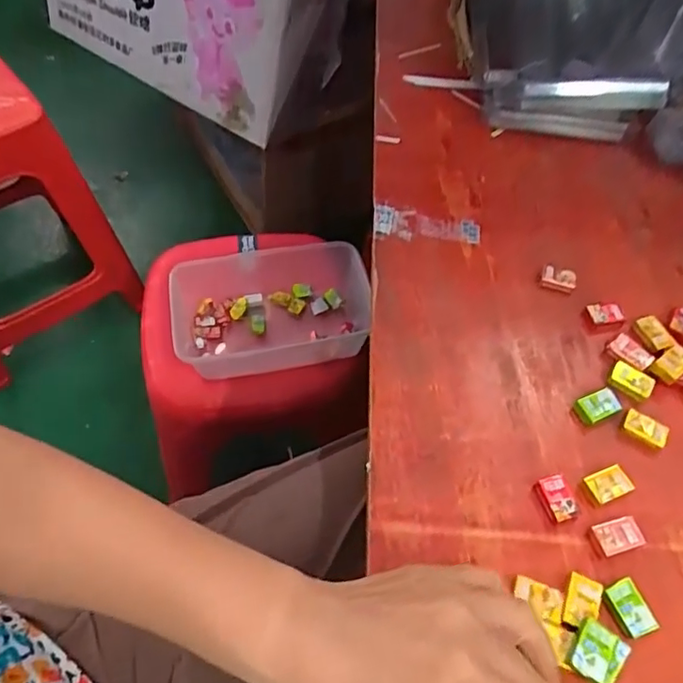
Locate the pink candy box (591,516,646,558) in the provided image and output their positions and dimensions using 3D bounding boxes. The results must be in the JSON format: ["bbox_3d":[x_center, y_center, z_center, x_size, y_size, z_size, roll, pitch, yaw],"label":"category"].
[{"bbox_3d":[0.155,0.107,0.309,0.027,0.006,0.017,-14,59,-12],"label":"pink candy box"}]

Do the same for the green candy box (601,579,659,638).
[{"bbox_3d":[0.149,0.138,0.288,0.019,0.006,0.026,-21,61,-16],"label":"green candy box"}]

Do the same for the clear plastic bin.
[{"bbox_3d":[-0.091,-0.031,0.712,0.245,0.073,0.150,-7,58,-8],"label":"clear plastic bin"}]

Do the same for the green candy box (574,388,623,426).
[{"bbox_3d":[0.163,0.041,0.353,0.025,0.007,0.018,-17,60,-14],"label":"green candy box"}]

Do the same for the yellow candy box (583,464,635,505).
[{"bbox_3d":[0.157,0.083,0.326,0.027,0.004,0.018,-18,60,-14],"label":"yellow candy box"}]

